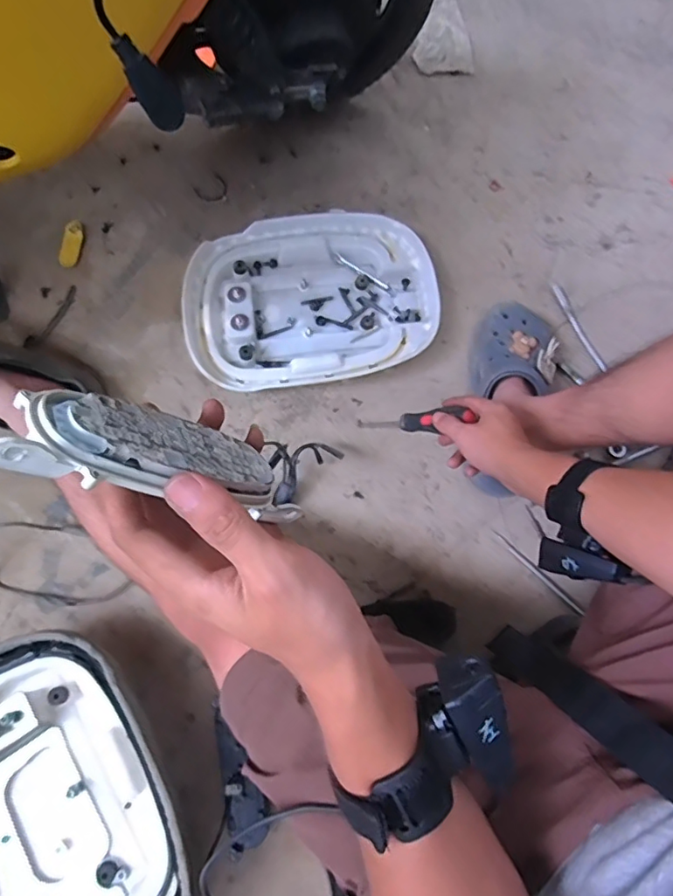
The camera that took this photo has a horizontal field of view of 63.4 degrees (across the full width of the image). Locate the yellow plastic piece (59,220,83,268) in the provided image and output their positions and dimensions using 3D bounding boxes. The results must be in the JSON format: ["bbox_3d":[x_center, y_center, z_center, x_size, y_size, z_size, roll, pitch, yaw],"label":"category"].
[{"bbox_3d":[-0.402,-0.311,0.828,0.029,0.008,0.076,2,75,-1],"label":"yellow plastic piece"}]

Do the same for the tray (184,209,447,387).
[{"bbox_3d":[-0.039,-0.217,0.794,0.361,0.042,0.266,-7,75,-4],"label":"tray"}]

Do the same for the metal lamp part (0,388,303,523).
[{"bbox_3d":[-0.082,0.008,0.252,0.029,0.147,0.046,-43,55,23],"label":"metal lamp part"}]

